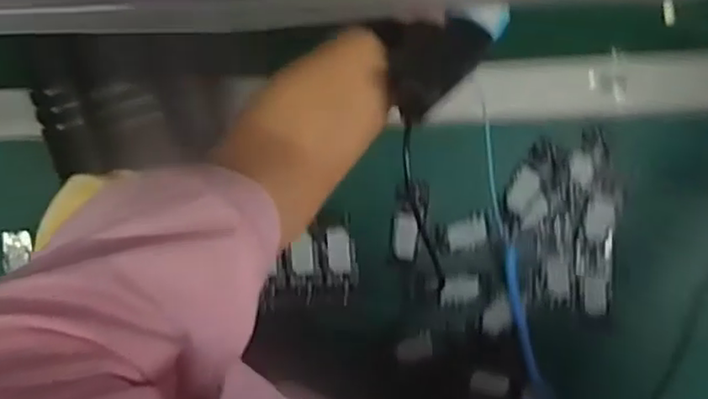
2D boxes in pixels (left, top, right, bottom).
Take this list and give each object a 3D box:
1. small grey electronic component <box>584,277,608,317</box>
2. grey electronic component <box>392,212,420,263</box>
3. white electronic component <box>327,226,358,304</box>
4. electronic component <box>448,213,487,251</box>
[{"bbox_3d":[0.198,0.080,0.545,0.018,0.006,0.030,0,97,2],"label":"small grey electronic component"},{"bbox_3d":[0.043,0.031,0.551,0.022,0.004,0.041,5,97,1],"label":"grey electronic component"},{"bbox_3d":[-0.009,0.049,0.521,0.023,0.005,0.055,0,97,2],"label":"white electronic component"},{"bbox_3d":[0.094,0.028,0.549,0.034,0.004,0.023,-26,95,5],"label":"electronic component"}]

